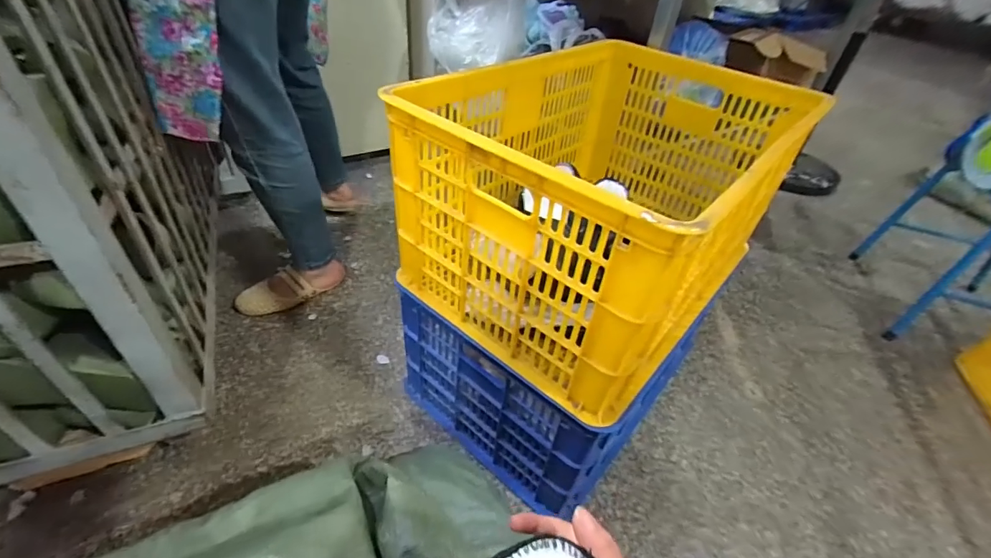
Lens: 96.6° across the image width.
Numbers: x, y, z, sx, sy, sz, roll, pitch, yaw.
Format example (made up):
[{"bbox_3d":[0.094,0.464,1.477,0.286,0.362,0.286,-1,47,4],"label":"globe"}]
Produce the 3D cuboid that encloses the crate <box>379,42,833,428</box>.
[{"bbox_3d":[0.195,-0.155,0.722,0.400,0.291,0.614,31,47,28],"label":"crate"}]

